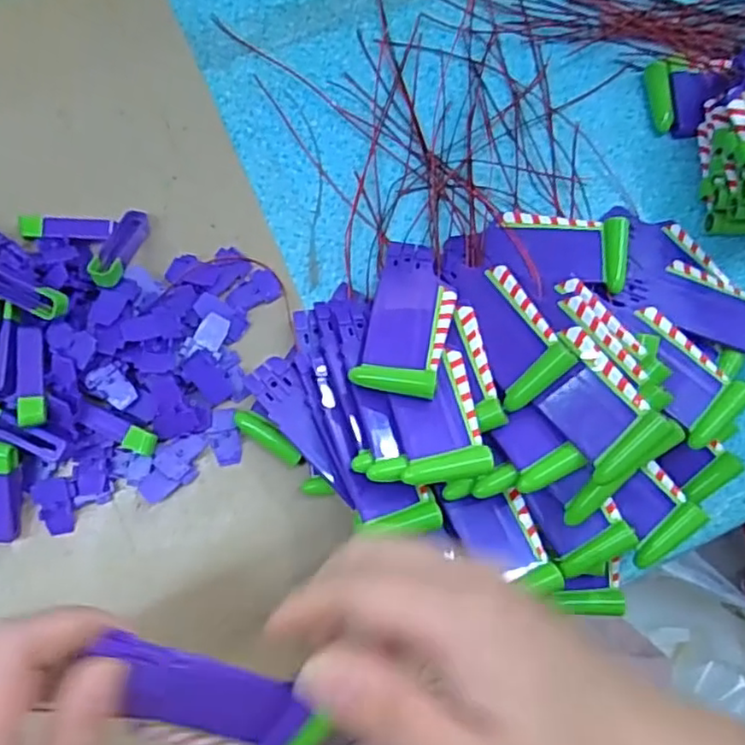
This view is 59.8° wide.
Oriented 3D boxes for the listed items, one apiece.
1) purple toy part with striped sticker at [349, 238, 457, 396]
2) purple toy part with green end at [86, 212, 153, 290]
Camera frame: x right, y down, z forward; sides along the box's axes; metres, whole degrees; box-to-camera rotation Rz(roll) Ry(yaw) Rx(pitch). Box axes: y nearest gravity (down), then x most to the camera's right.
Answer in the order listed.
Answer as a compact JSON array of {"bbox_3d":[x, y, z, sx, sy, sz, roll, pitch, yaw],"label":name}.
[{"bbox_3d":[0.018,-0.028,0.306,0.037,0.005,0.086,9,55,8],"label":"purple toy part with striped sticker"},{"bbox_3d":[-0.120,-0.059,0.310,0.012,0.010,0.045,17,54,-2],"label":"purple toy part with green end"}]

